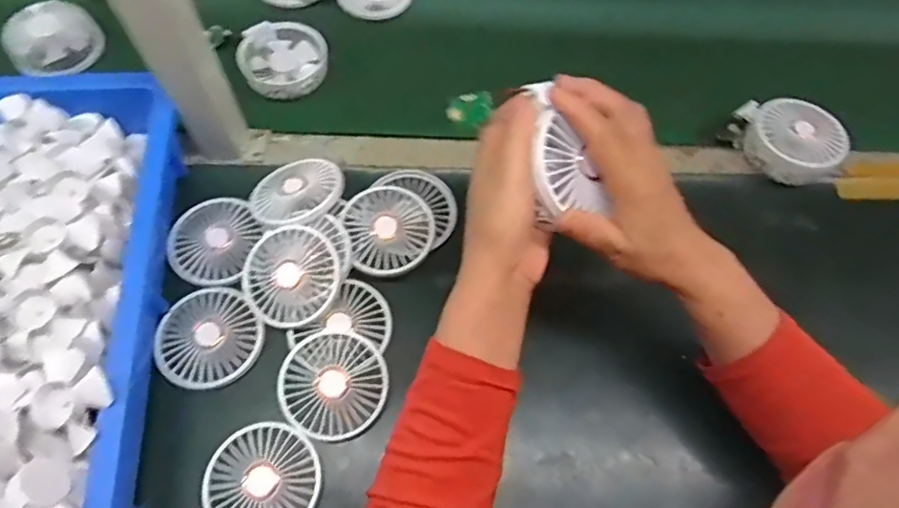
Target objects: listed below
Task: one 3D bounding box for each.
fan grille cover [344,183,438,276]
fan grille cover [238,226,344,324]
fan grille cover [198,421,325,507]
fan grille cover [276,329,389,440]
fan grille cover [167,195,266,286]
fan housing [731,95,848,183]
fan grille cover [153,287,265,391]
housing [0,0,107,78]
[{"bbox_3d":[-0.058,-0.023,0.524,0.085,0.008,0.087,26,72,5],"label":"fan grille cover"},{"bbox_3d":[-0.140,0.018,0.494,0.090,0.013,0.084,29,87,17],"label":"fan grille cover"},{"bbox_3d":[-0.147,0.180,0.443,0.087,0.007,0.088,36,65,15],"label":"fan grille cover"},{"bbox_3d":[-0.097,0.107,0.470,0.086,0.017,0.085,-30,68,-18],"label":"fan grille cover"},{"bbox_3d":[-0.221,-0.017,0.522,0.081,0.012,0.085,20,62,7],"label":"fan grille cover"},{"bbox_3d":[0.349,-0.114,0.582,0.085,0.052,0.089,6,61,-1],"label":"fan housing"},{"bbox_3d":[-0.208,0.073,0.487,0.085,0.009,0.084,-35,69,-20],"label":"fan grille cover"},{"bbox_3d":[-0.439,-0.236,0.613,0.083,0.044,0.083,22,62,8],"label":"housing"}]

